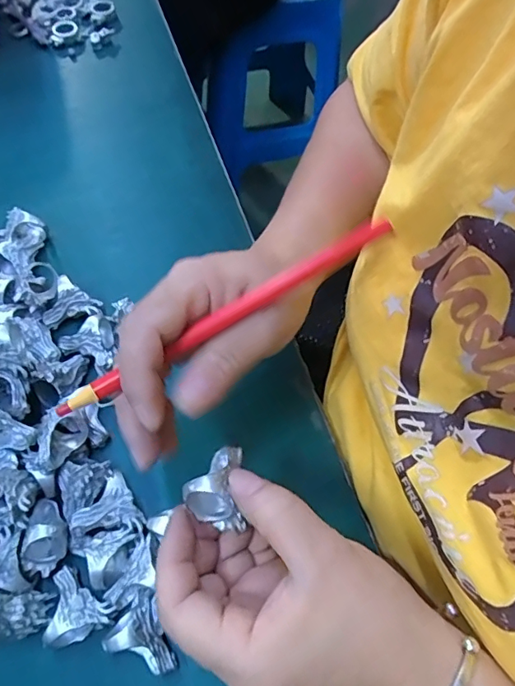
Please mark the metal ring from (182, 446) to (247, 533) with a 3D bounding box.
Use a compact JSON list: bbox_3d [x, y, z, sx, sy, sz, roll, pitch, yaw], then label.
[{"bbox_3d":[-0.019,0.064,0.222,0.025,0.023,0.038,-2,61,-3],"label":"metal ring"}]

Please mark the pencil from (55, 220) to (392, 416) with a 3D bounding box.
[{"bbox_3d":[-0.013,-0.012,0.219,0.166,0.006,0.008,-30,65,-3],"label":"pencil"}]

